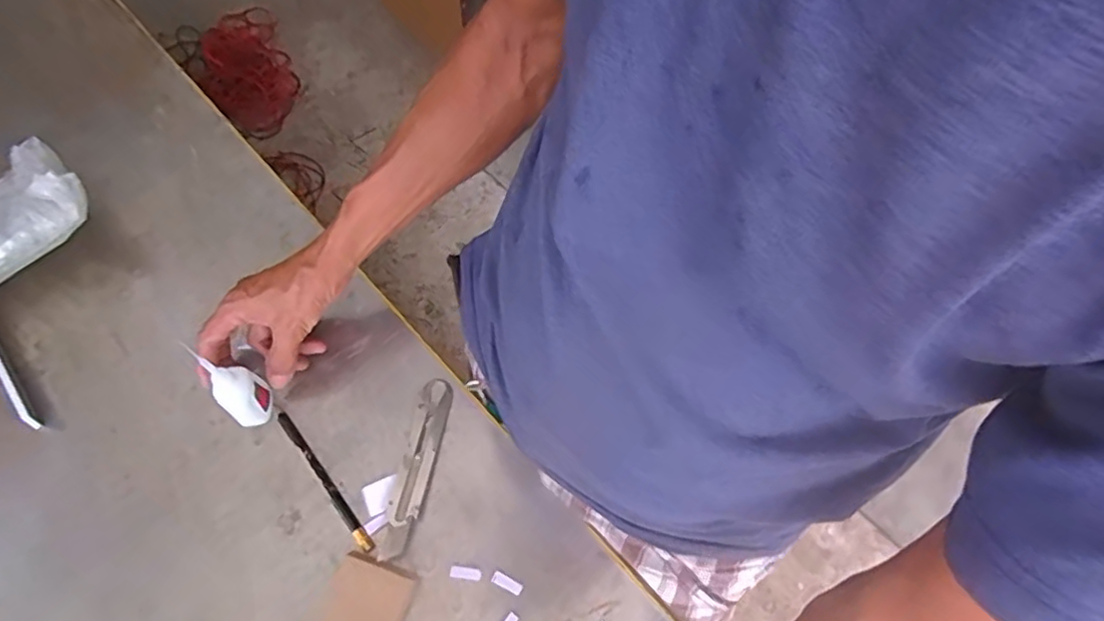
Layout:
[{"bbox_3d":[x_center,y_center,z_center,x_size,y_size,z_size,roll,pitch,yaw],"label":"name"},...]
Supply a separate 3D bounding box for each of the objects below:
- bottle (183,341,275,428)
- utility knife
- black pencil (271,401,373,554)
[{"bbox_3d":[-0.265,0.062,0.519,0.026,0.102,0.038,20,61,31],"label":"bottle"},{"bbox_3d":[-0.117,0.133,0.543,0.029,0.018,0.157,10,63,1],"label":"utility knife"},{"bbox_3d":[-0.198,0.141,0.535,0.010,0.010,0.152,-36,71,-19],"label":"black pencil"}]

